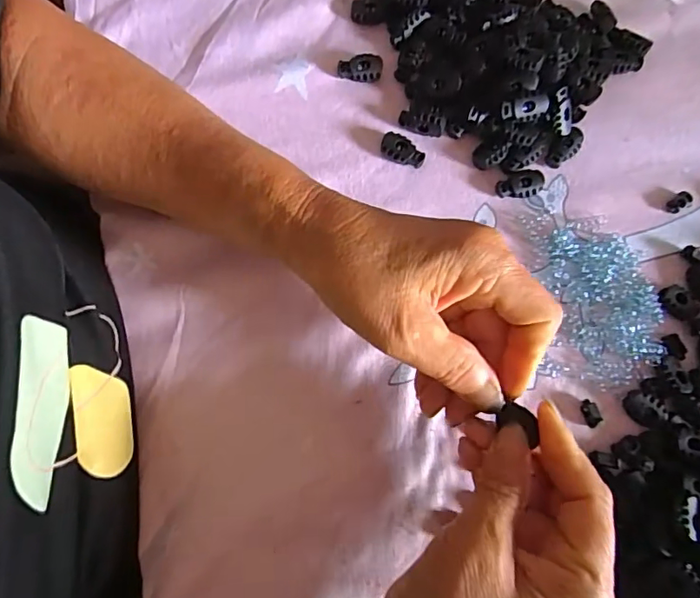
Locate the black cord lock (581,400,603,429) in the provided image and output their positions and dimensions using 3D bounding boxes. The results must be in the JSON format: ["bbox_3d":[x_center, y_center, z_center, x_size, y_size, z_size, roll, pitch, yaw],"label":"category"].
[{"bbox_3d":[0.136,0.065,0.295,0.007,0.009,0.015,-12,78,-4],"label":"black cord lock"}]

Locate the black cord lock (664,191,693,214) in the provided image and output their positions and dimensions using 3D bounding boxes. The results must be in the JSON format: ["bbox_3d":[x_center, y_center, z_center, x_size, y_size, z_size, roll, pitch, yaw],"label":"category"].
[{"bbox_3d":[0.206,-0.060,0.326,0.016,0.006,0.010,-26,79,-7],"label":"black cord lock"}]

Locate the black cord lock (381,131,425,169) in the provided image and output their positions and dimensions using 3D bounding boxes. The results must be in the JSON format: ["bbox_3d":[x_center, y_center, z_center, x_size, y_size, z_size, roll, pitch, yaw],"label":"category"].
[{"bbox_3d":[0.033,-0.093,0.328,0.028,0.009,0.015,20,78,3],"label":"black cord lock"}]

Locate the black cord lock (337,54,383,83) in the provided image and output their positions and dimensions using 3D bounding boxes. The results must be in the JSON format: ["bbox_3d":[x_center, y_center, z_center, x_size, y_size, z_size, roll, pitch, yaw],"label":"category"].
[{"bbox_3d":[0.007,-0.150,0.337,0.029,0.007,0.017,7,77,0],"label":"black cord lock"}]

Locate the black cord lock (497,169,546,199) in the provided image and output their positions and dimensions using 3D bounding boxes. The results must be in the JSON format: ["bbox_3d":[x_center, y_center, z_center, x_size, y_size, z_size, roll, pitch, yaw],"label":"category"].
[{"bbox_3d":[0.105,-0.071,0.324,0.031,0.005,0.016,-10,78,-4],"label":"black cord lock"}]

